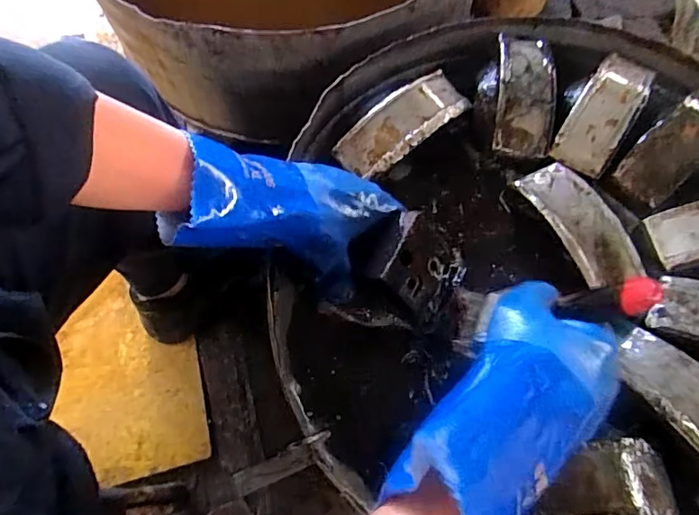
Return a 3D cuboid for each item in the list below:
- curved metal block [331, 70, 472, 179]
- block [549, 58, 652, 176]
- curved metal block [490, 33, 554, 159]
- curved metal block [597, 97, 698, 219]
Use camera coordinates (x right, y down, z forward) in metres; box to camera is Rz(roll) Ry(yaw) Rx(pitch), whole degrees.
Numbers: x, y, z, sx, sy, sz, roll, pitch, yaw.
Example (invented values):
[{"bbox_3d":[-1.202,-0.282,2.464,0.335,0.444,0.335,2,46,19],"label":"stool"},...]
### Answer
[{"bbox_3d":[0.057,-0.142,0.539,0.151,0.023,0.055,-38,73,-14],"label":"curved metal block"},{"bbox_3d":[0.271,-0.156,0.541,0.055,0.024,0.148,31,71,12],"label":"block"},{"bbox_3d":[0.188,-0.179,0.551,0.059,0.026,0.142,7,68,3],"label":"curved metal block"},{"bbox_3d":[0.328,-0.108,0.524,0.135,0.024,0.057,-44,77,1],"label":"curved metal block"}]

